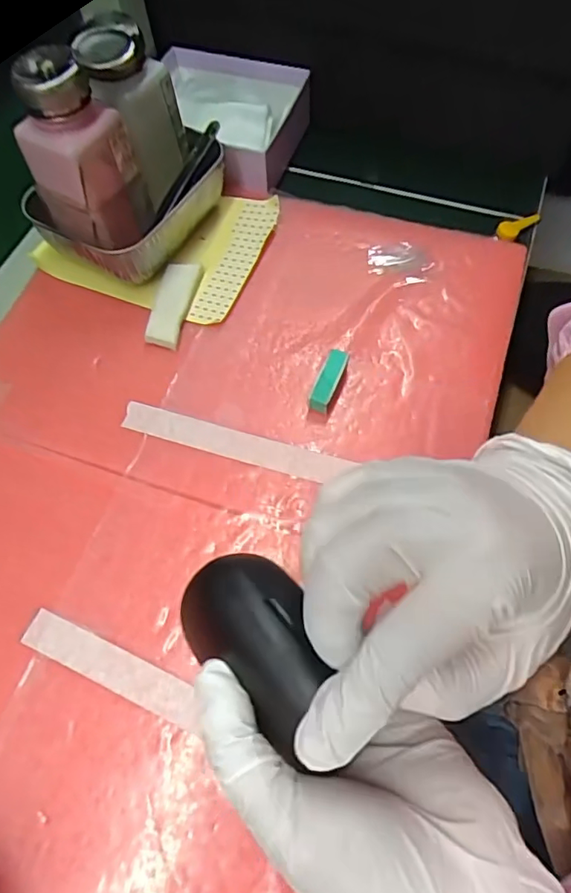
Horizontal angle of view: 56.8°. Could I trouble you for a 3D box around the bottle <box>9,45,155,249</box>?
[{"bbox_3d":[-0.125,-0.175,0.335,0.047,0.136,0.048,-1,65,2],"label":"bottle"}]

